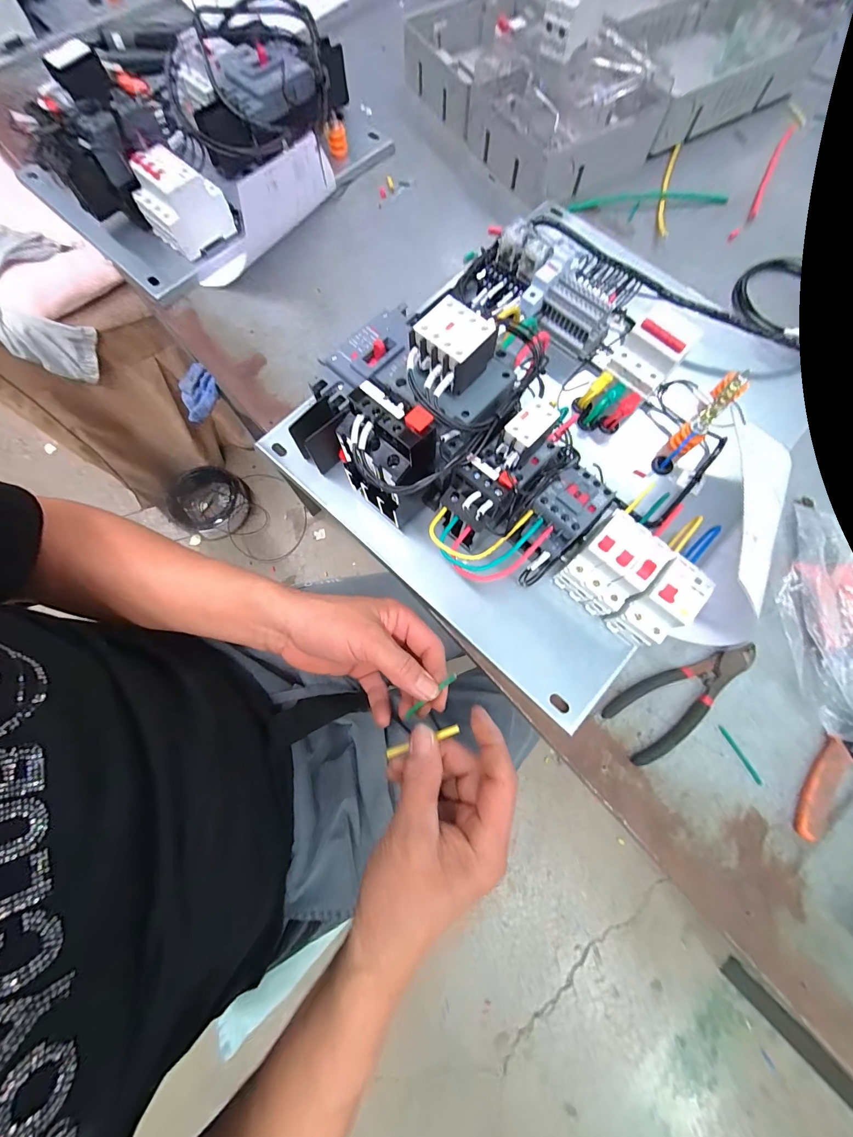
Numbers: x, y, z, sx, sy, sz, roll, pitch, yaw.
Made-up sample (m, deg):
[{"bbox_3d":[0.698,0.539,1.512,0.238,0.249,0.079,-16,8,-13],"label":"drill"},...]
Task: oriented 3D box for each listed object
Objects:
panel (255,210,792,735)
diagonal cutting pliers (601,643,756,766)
[{"bbox_3d":[0.126,-0.157,0.355,0.393,0.163,0.424,42,78,11],"label":"panel"},{"bbox_3d":[0.241,0.115,0.360,0.156,0.012,0.057,-30,76,-8],"label":"diagonal cutting pliers"}]

